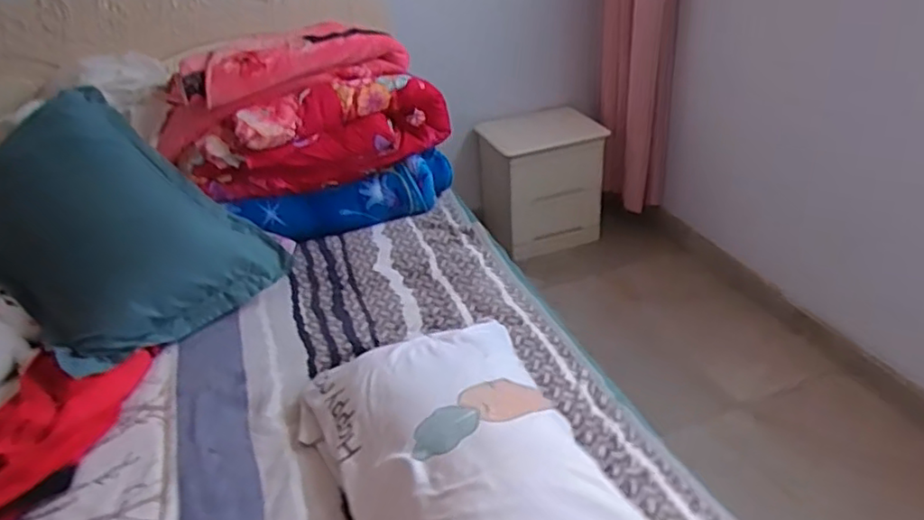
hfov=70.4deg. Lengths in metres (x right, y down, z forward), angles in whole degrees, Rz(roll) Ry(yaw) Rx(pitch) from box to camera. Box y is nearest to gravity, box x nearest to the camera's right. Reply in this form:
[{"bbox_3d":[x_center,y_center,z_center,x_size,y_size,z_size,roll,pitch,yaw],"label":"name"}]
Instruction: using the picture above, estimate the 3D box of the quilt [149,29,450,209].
[{"bbox_3d":[-0.419,-0.404,1.769,0.748,0.317,0.302,-17,33,-18],"label":"quilt"}]

